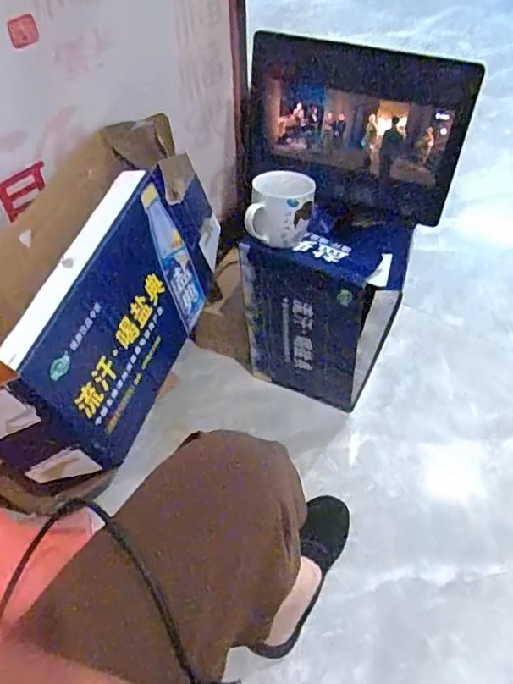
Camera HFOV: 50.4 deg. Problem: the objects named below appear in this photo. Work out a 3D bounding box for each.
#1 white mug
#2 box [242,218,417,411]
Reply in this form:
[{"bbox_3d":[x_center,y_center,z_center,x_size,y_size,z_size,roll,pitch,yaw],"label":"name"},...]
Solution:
[{"bbox_3d":[0.033,-0.177,0.754,0.085,0.081,0.088,6,51,6],"label":"white mug"},{"bbox_3d":[0.114,-0.051,0.909,0.222,0.313,0.153,21,54,17],"label":"box"}]

